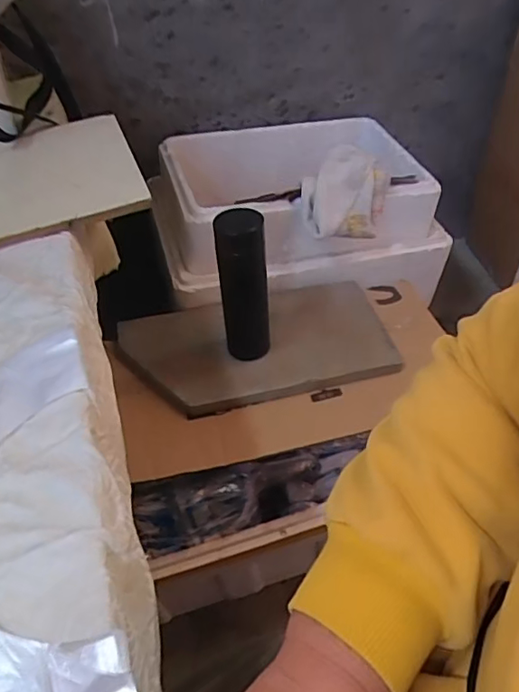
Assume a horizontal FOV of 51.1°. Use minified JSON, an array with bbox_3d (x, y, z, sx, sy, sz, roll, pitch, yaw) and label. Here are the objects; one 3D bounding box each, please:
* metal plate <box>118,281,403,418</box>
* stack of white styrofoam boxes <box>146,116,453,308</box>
[{"bbox_3d":[-0.002,-0.006,0.801,0.380,0.012,0.205,-11,50,-7],"label":"metal plate"},{"bbox_3d":[0.063,-0.264,0.934,0.476,0.171,0.338,-7,49,-3],"label":"stack of white styrofoam boxes"}]

